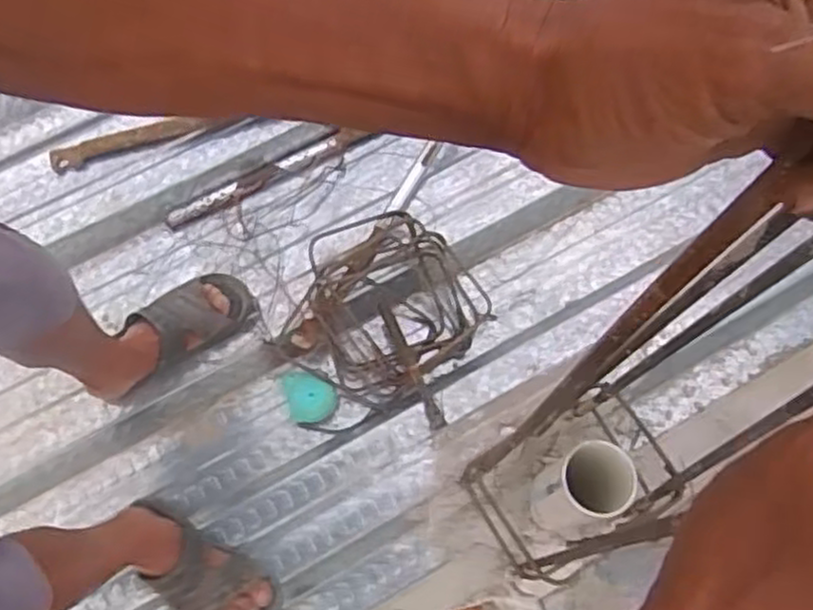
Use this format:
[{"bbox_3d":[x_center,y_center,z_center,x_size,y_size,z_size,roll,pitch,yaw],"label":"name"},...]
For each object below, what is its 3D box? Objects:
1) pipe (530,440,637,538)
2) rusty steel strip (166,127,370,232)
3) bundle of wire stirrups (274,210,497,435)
[{"bbox_3d":[0.225,0.252,1.005,0.083,0.303,0.084,0,72,0],"label":"pipe"},{"bbox_3d":[-0.256,-0.223,1.317,0.353,0.021,0.038,-27,74,-8],"label":"rusty steel strip"},{"bbox_3d":[-0.062,0.020,1.206,0.346,0.078,0.280,-41,76,-12],"label":"bundle of wire stirrups"}]

